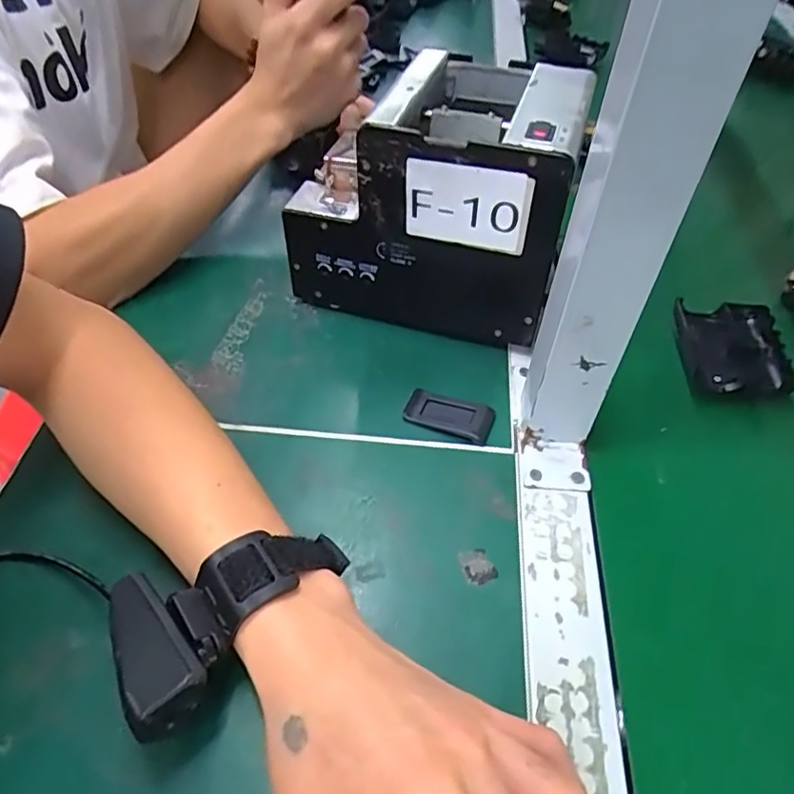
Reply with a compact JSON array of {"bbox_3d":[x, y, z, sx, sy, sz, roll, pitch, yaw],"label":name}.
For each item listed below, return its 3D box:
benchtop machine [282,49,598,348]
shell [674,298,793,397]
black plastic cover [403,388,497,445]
[{"bbox_3d":[0.027,-0.144,0.436,0.180,0.149,0.132,13,49,11],"label":"benchtop machine"},{"bbox_3d":[0.236,-0.031,0.434,0.073,0.029,0.085,10,49,8],"label":"shell"},{"bbox_3d":[0.034,0.012,0.391,0.055,0.007,0.030,16,50,14],"label":"black plastic cover"}]

